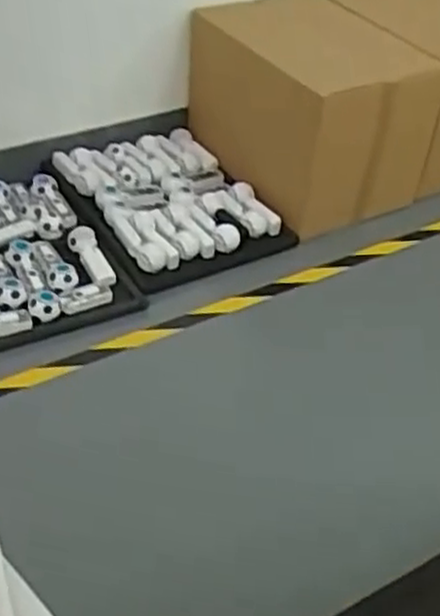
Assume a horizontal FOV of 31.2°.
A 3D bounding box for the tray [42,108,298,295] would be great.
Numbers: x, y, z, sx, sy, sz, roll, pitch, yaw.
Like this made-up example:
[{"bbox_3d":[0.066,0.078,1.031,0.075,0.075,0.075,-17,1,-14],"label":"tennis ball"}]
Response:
[{"bbox_3d":[-0.141,-0.275,1.830,0.392,0.069,0.511,-22,59,-33],"label":"tray"}]

